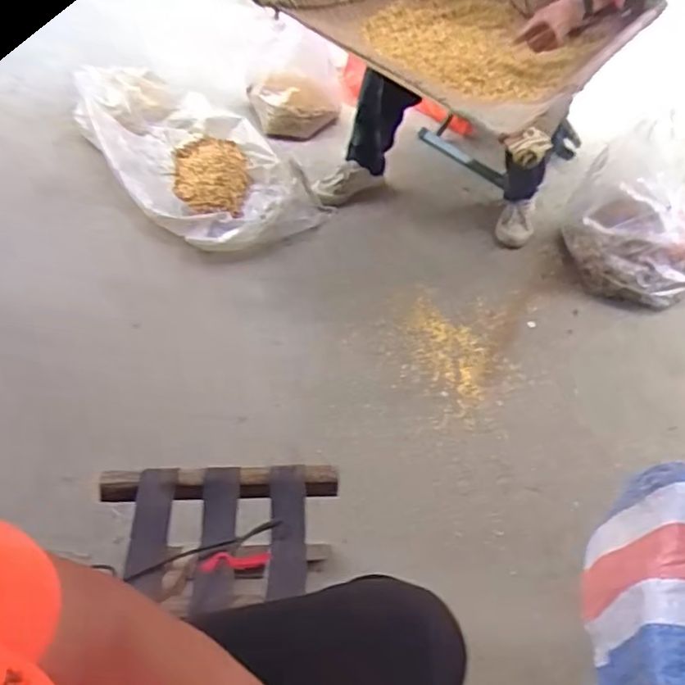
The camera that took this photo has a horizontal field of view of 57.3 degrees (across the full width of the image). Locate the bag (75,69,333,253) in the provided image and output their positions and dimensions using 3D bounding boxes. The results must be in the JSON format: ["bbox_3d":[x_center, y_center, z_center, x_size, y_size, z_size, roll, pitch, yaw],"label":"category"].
[{"bbox_3d":[-0.399,-0.525,1.625,0.400,0.166,0.734,-27,55,-26],"label":"bag"}]

